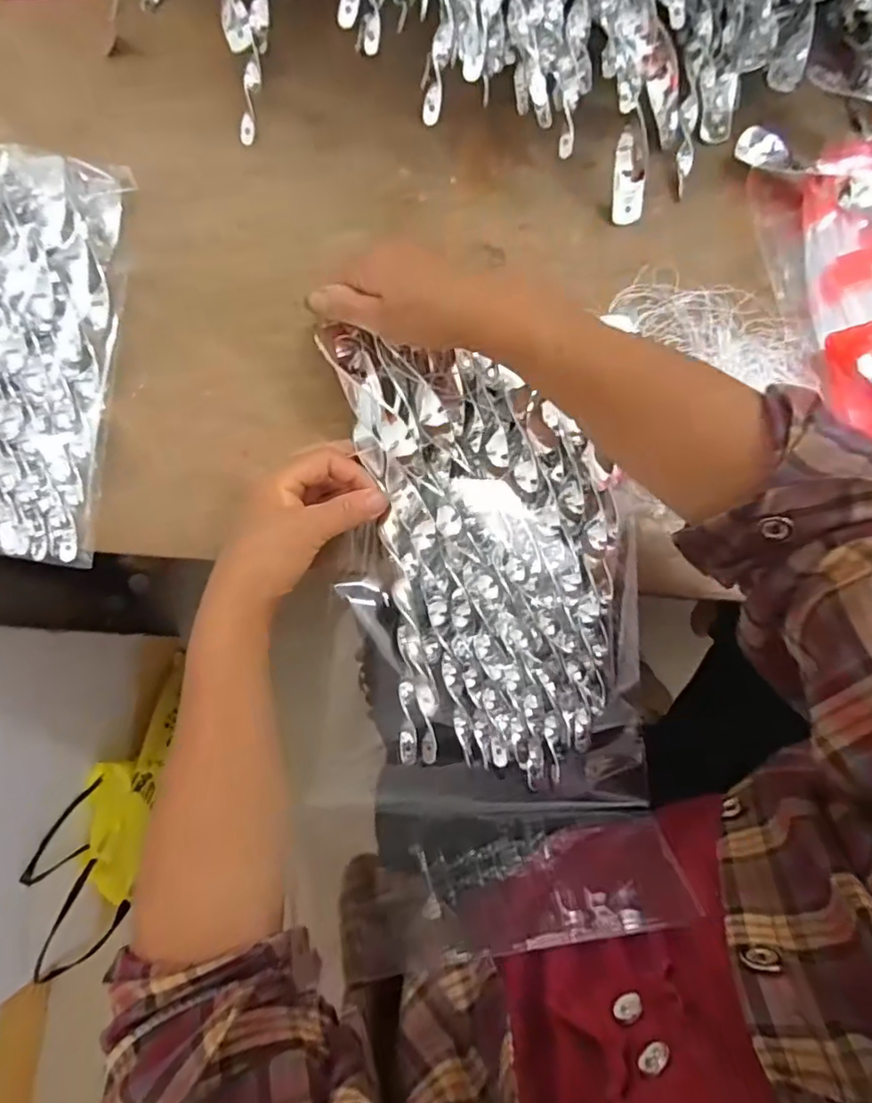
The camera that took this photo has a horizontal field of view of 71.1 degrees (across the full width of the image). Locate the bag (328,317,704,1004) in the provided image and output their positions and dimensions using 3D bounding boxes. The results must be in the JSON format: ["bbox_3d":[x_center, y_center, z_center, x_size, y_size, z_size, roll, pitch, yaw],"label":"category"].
[{"bbox_3d":[0.036,0.056,0.405,0.189,0.055,0.422,-5,87,-2],"label":"bag"}]

